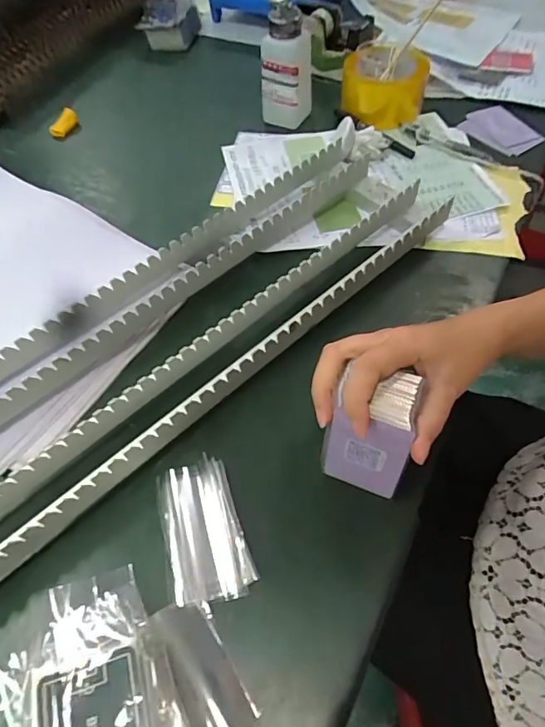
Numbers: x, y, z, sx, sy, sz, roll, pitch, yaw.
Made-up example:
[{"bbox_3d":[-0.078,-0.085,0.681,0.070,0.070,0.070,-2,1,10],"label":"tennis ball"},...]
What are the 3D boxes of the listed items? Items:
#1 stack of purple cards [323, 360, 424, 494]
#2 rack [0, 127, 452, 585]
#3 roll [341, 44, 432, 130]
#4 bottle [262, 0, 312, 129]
[{"bbox_3d":[0.072,0.048,0.340,0.058,0.079,0.058,19,60,15],"label":"stack of purple cards"},{"bbox_3d":[-0.068,-0.038,0.438,0.587,0.053,0.178,-40,63,-20],"label":"rack"},{"bbox_3d":[0.151,-0.376,0.628,0.109,0.063,0.109,5,57,7],"label":"roll"},{"bbox_3d":[0.017,-0.385,0.589,0.064,0.146,0.057,0,57,3],"label":"bottle"}]

